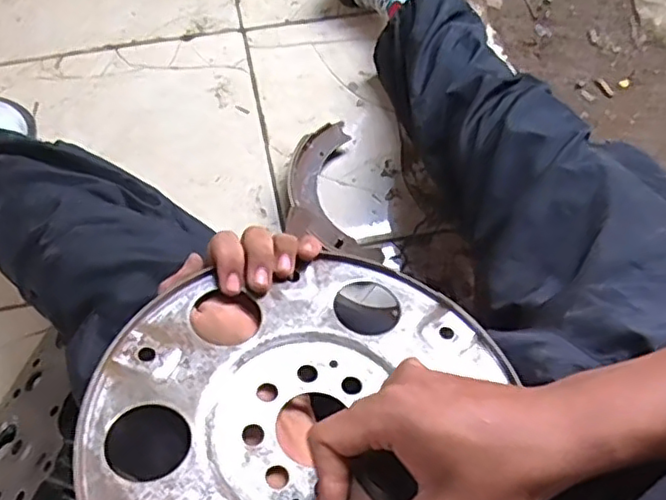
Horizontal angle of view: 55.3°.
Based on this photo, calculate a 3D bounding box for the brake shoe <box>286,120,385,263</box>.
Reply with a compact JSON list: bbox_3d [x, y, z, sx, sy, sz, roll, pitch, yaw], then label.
[{"bbox_3d":[-0.013,-0.090,0.873,0.108,0.040,0.196,-10,66,-7],"label":"brake shoe"}]

